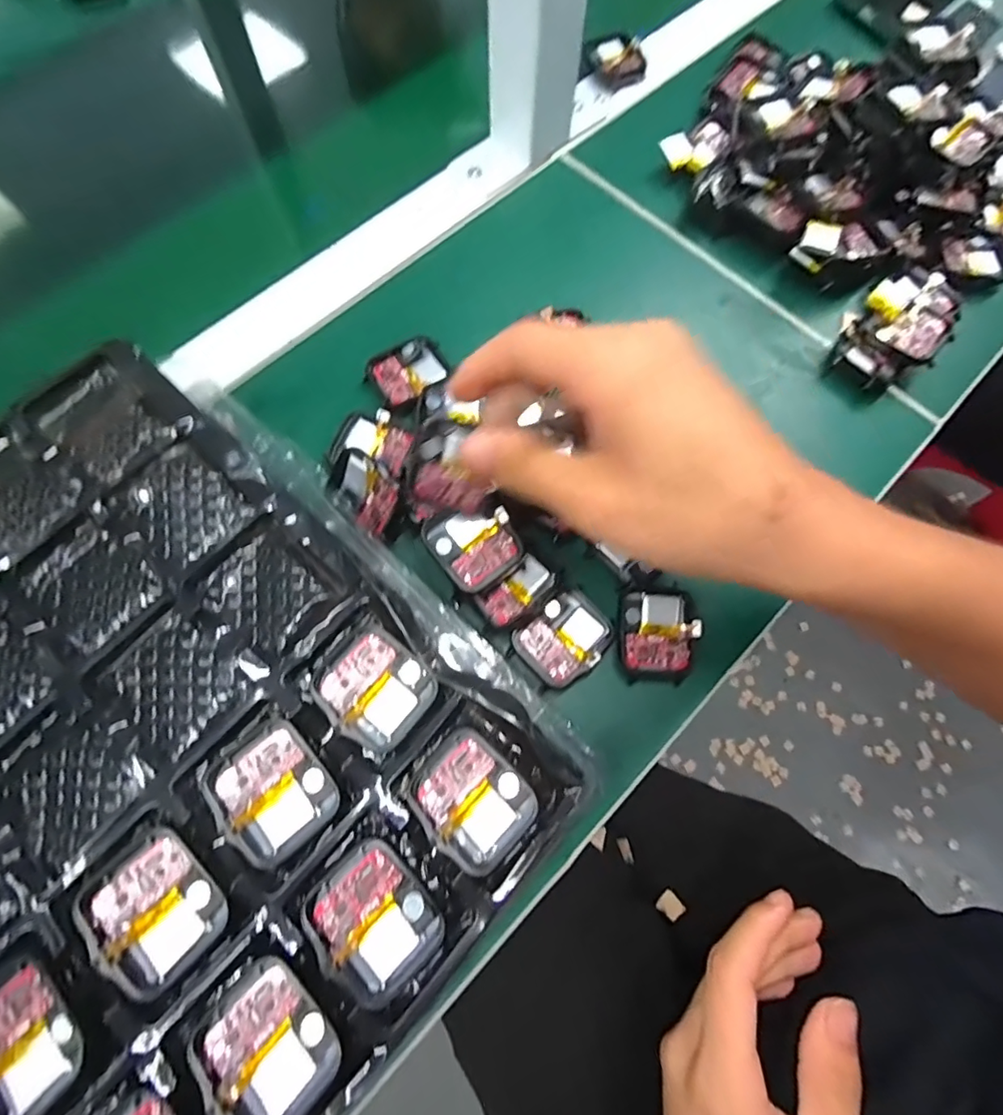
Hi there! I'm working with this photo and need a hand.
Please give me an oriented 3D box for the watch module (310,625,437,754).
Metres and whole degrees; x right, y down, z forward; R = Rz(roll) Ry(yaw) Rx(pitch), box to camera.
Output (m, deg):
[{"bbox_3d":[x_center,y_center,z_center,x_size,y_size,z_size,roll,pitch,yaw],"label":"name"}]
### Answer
[{"bbox_3d":[-0.049,0.049,0.204,0.040,0.005,0.036,39,75,11],"label":"watch module"}]

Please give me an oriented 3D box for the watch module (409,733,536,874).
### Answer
[{"bbox_3d":[-0.011,0.087,0.191,0.043,0.012,0.035,42,75,12],"label":"watch module"}]

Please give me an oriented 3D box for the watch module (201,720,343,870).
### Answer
[{"bbox_3d":[-0.082,0.084,0.191,0.035,0.010,0.041,-40,76,-13],"label":"watch module"}]

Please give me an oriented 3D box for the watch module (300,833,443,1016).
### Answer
[{"bbox_3d":[-0.043,0.122,0.180,0.036,0.010,0.044,-42,77,-13],"label":"watch module"}]

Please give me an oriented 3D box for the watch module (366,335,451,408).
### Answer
[{"bbox_3d":[-0.051,-0.106,0.297,0.042,0.007,0.033,-33,75,-11],"label":"watch module"}]

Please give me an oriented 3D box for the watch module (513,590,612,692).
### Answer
[{"bbox_3d":[0.030,0.038,0.252,0.041,0.006,0.035,-38,76,-12],"label":"watch module"}]

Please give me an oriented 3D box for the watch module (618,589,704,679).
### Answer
[{"bbox_3d":[0.075,0.036,0.256,0.037,0.014,0.039,2,71,0],"label":"watch module"}]

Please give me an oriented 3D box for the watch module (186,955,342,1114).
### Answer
[{"bbox_3d":[-0.074,0.156,0.169,0.043,0.010,0.035,41,75,12],"label":"watch module"}]

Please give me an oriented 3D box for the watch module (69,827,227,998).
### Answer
[{"bbox_3d":[-0.114,0.114,0.174,0.042,0.006,0.036,43,76,12],"label":"watch module"}]

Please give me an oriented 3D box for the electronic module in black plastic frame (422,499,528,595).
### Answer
[{"bbox_3d":[-0.012,-0.008,0.247,0.037,0.011,0.040,-31,74,-11],"label":"electronic module in black plastic frame"}]

